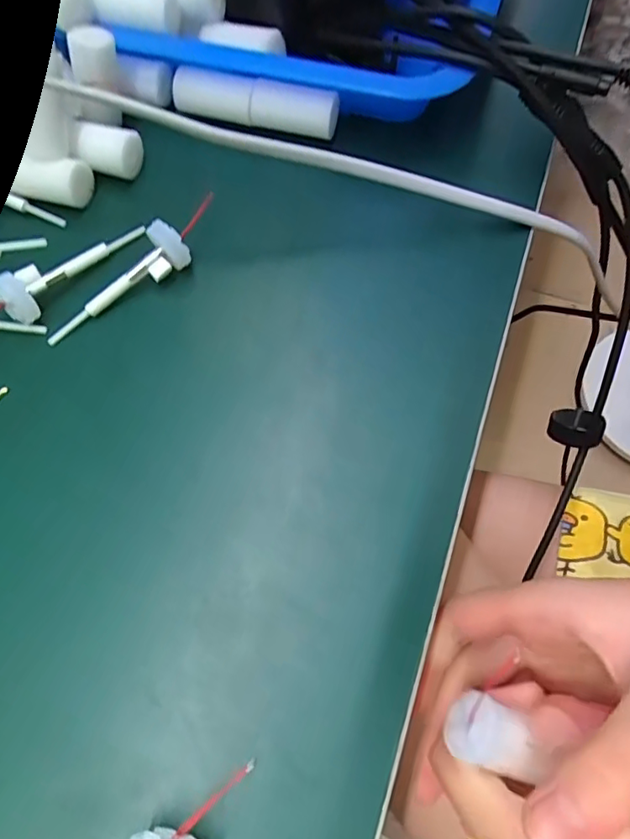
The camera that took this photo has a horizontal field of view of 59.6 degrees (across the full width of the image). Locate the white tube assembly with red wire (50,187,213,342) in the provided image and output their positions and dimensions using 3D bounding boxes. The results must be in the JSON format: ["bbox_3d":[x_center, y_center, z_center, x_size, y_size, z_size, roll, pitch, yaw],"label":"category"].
[{"bbox_3d":[-0.075,-0.061,0.229,0.085,0.015,0.015,-41,71,-3],"label":"white tube assembly with red wire"}]

